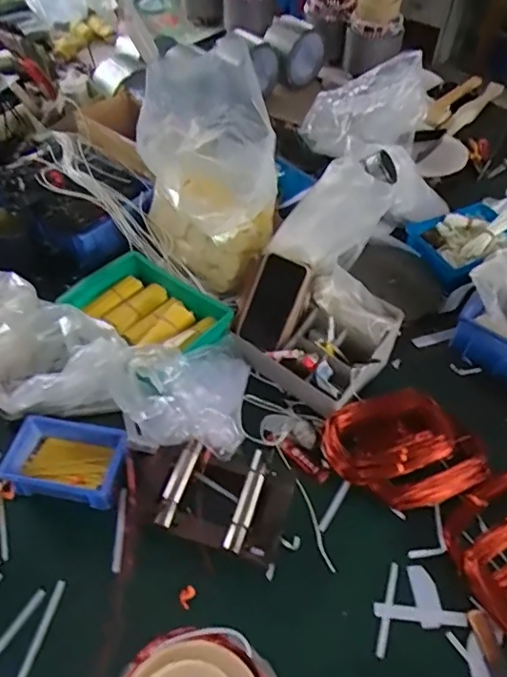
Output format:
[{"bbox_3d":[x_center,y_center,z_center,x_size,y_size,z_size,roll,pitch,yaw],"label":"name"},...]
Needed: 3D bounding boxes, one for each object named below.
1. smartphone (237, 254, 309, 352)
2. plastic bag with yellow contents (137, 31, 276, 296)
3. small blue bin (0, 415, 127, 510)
[{"bbox_3d":[0.026,-0.052,0.811,0.071,0.149,0.013,30,28,21],"label":"smartphone"},{"bbox_3d":[-0.074,-0.247,0.859,0.196,0.295,0.223,-11,52,-13],"label":"plastic bag with yellow contents"},{"bbox_3d":[-0.252,0.165,0.731,0.149,0.048,0.102,6,50,4],"label":"small blue bin"}]

